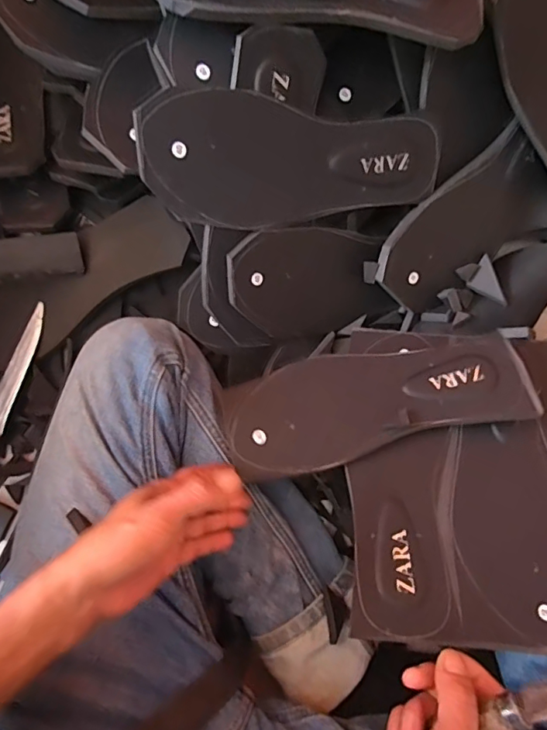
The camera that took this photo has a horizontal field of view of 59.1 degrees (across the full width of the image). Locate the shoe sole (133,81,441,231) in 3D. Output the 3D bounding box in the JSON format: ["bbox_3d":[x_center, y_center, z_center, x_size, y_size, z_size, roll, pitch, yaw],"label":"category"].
[{"bbox_3d":[0.020,-0.162,0.399,0.251,0.008,0.101,0,115,-20],"label":"shoe sole"}]

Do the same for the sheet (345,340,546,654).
[{"bbox_3d":[0.236,0.095,0.408,0.339,0.009,0.254,2,63,1],"label":"sheet"}]

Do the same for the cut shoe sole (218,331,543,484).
[{"bbox_3d":[0.088,0.030,0.426,0.262,0.009,0.095,-14,68,0],"label":"cut shoe sole"}]

